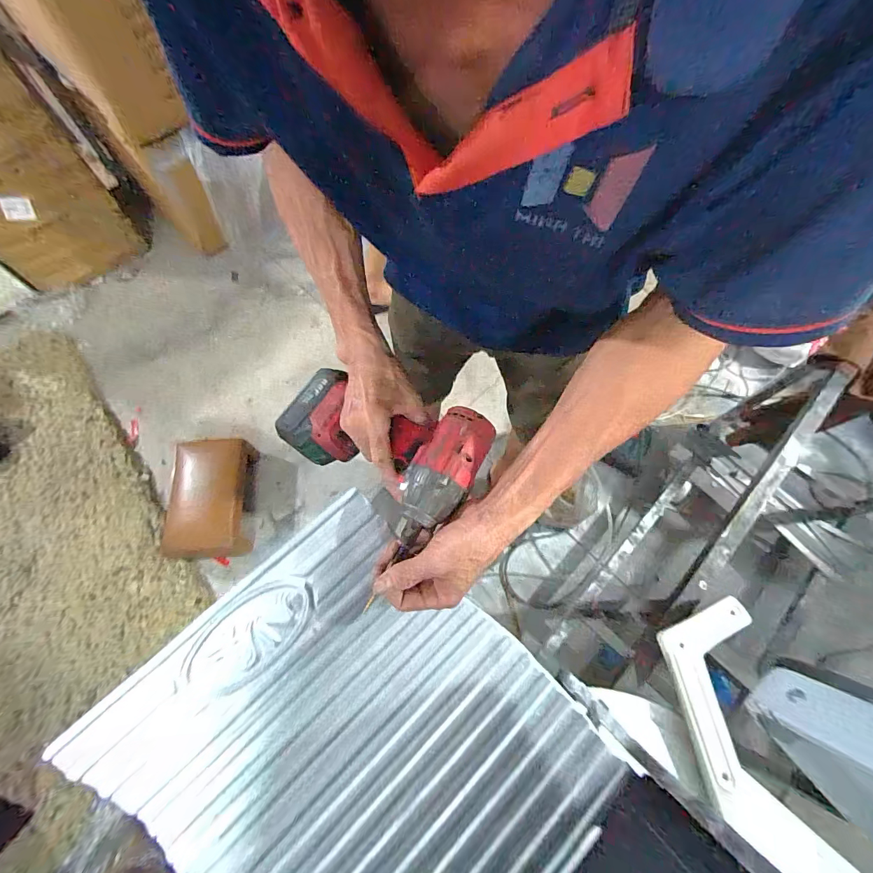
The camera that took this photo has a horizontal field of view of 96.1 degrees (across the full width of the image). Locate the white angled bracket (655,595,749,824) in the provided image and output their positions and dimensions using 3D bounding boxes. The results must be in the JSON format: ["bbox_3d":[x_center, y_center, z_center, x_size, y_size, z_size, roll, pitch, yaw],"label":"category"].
[{"bbox_3d":[0.384,0.356,0.565,0.105,0.027,0.254,16,68,7],"label":"white angled bracket"}]

